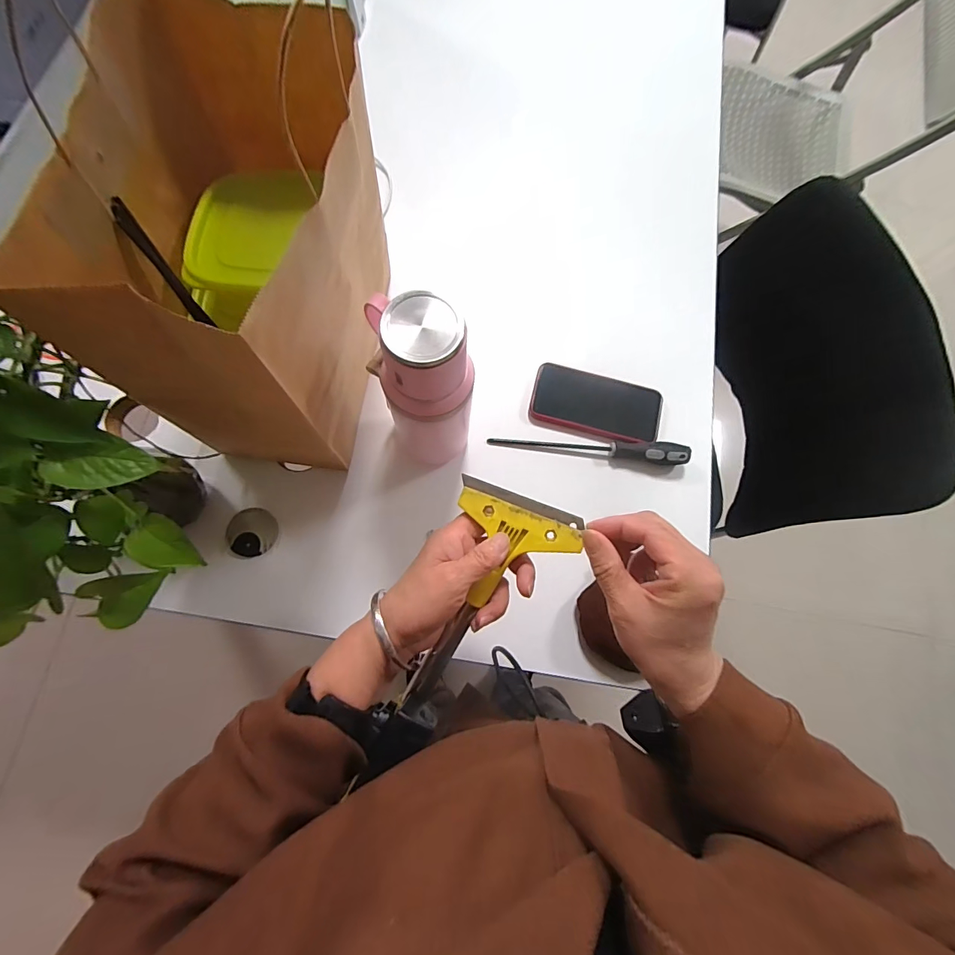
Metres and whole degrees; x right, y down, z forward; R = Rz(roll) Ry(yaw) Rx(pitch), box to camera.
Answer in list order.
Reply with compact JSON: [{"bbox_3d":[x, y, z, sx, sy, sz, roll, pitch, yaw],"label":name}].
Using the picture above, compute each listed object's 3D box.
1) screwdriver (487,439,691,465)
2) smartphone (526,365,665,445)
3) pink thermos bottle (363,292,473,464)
[{"bbox_3d":[0.135,-0.039,0.519,0.236,0.030,0.024,6,75,0],"label":"screwdriver"},{"bbox_3d":[0.149,-0.089,0.530,0.159,0.017,0.079,15,86,4],"label":"smartphone"},{"bbox_3d":[-0.049,-0.078,0.407,0.089,0.238,0.079,-3,76,-3],"label":"pink thermos bottle"}]

